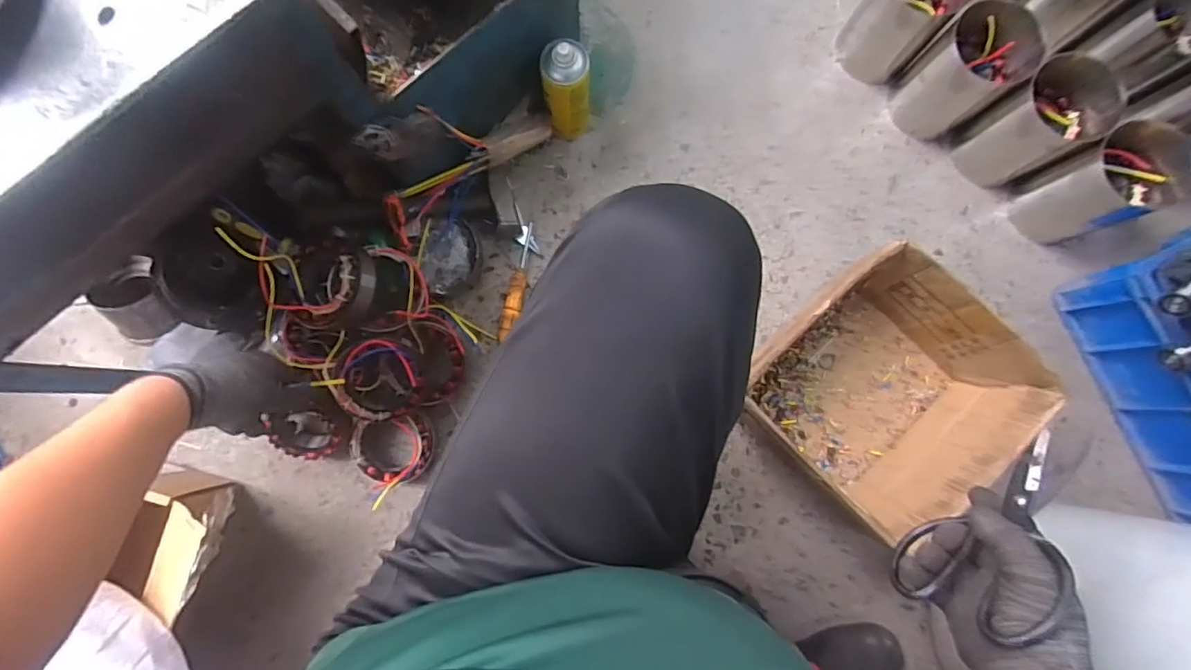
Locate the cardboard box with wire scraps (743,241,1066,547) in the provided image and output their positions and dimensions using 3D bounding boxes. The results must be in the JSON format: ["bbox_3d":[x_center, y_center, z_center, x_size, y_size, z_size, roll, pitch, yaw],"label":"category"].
[{"bbox_3d":[0.384,0.073,0.743,0.300,0.152,0.283,-41,86,-4],"label":"cardboard box with wire scraps"}]

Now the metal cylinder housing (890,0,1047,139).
[{"bbox_3d":[0.539,-0.380,0.795,0.114,0.156,0.115,0,84,0],"label":"metal cylinder housing"}]

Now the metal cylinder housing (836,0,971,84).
[{"bbox_3d":[0.452,-0.476,0.789,0.111,0.178,0.122,0,84,0],"label":"metal cylinder housing"}]

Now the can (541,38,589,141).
[{"bbox_3d":[-0.038,-0.342,0.768,0.066,0.178,0.061,0,84,0],"label":"can"}]

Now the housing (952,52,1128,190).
[{"bbox_3d":[0.629,-0.297,0.782,0.120,0.167,0.114,0,84,0],"label":"housing"}]

